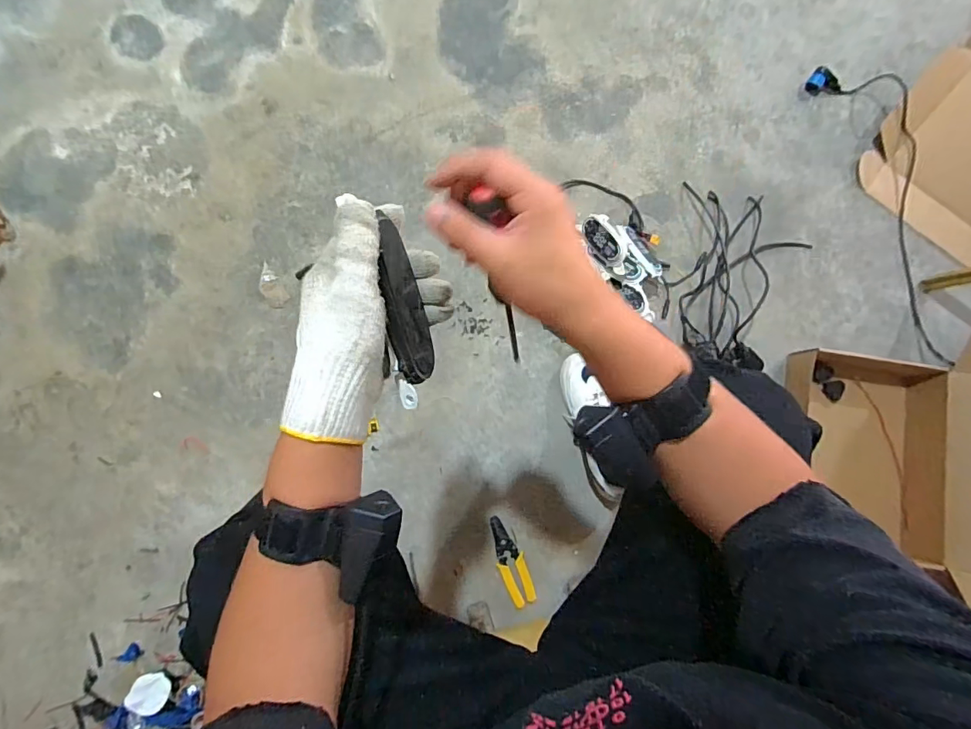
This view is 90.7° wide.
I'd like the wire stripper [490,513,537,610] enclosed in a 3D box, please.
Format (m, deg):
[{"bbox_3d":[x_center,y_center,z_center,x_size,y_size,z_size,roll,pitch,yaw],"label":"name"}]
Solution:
[{"bbox_3d":[0.047,0.355,0.870,0.047,0.006,0.160,-17,86,-4],"label":"wire stripper"}]

